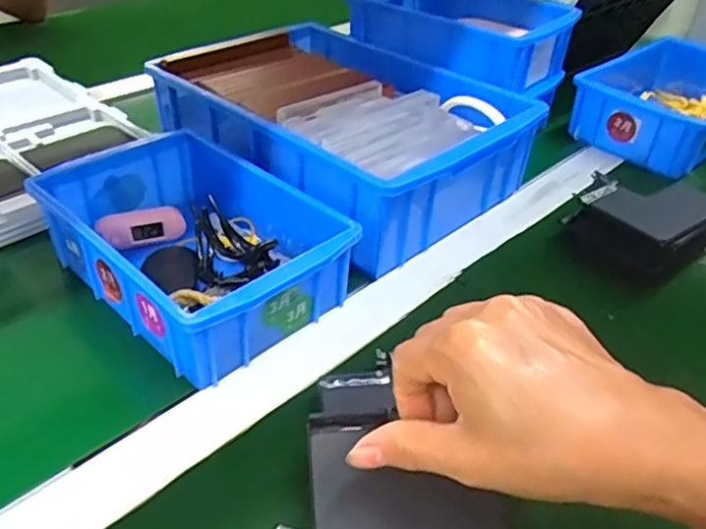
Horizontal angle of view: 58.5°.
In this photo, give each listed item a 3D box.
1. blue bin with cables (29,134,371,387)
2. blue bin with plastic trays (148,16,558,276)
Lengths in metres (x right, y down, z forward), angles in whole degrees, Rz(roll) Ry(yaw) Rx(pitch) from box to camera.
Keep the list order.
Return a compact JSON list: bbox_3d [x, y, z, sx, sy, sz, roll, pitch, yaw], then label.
[{"bbox_3d":[-0.106,-0.016,0.419,0.190,0.061,0.127,32,45,32],"label":"blue bin with cables"},{"bbox_3d":[-0.016,-0.121,0.544,0.198,0.079,0.297,-29,48,-36],"label":"blue bin with plastic trays"}]

